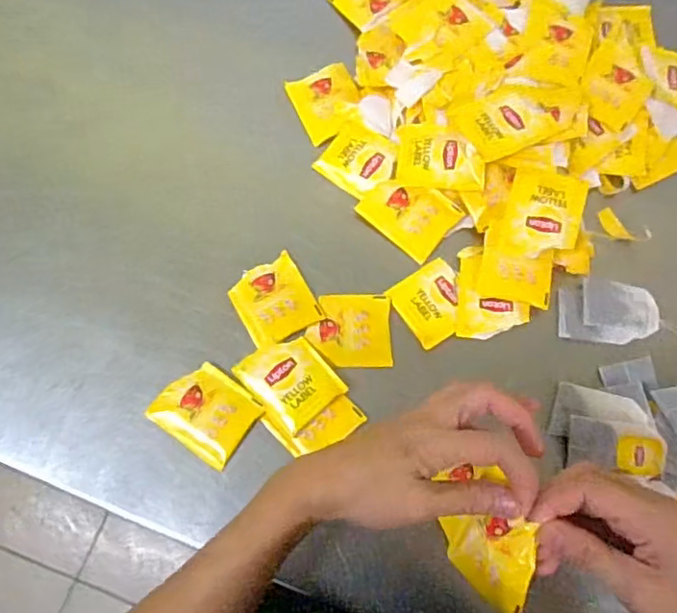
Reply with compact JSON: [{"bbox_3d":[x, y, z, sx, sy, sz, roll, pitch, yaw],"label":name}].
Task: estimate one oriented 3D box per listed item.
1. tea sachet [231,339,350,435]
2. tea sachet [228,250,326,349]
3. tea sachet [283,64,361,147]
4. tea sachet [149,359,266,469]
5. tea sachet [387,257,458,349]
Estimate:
[{"bbox_3d":[-0.035,0.053,0.443,0.056,0.007,0.067,-41,79,-12],"label":"tea sachet"},{"bbox_3d":[-0.050,-0.004,0.469,0.057,0.004,0.061,-28,77,-9],"label":"tea sachet"},{"bbox_3d":[-0.009,-0.179,0.519,0.057,0.012,0.069,-24,76,-8],"label":"tea sachet"},{"bbox_3d":[-0.097,0.076,0.439,0.068,0.004,0.057,35,76,8],"label":"tea sachet"},{"bbox_3d":[0.074,-0.003,0.469,0.054,0.006,0.056,-33,78,-10],"label":"tea sachet"}]

